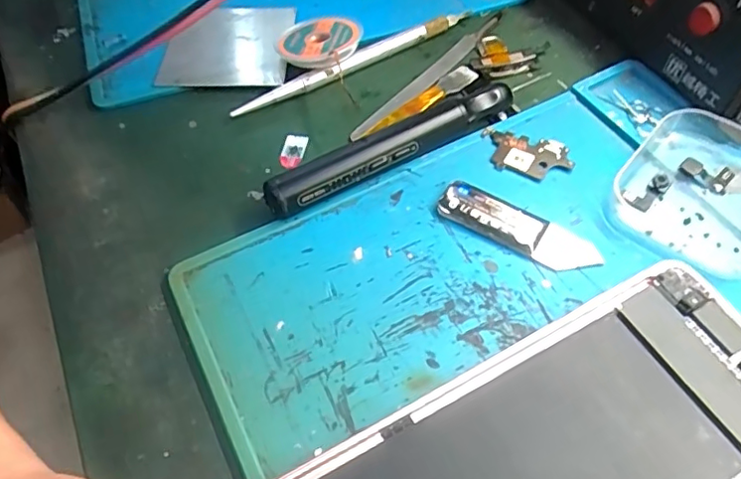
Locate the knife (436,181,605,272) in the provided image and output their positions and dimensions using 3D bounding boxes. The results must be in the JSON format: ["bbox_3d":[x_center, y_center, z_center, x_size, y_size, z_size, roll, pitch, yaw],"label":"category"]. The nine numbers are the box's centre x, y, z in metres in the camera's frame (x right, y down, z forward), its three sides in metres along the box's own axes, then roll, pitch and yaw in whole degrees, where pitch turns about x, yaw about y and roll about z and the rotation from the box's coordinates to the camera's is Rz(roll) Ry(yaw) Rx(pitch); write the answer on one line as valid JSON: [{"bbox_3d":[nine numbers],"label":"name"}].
[{"bbox_3d":[0.061,-0.006,0.234,0.066,0.006,0.021,26,61,20],"label":"knife"}]

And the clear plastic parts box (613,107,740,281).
[{"bbox_3d":[0.139,-0.023,0.232,0.071,0.017,0.063,-40,62,-21],"label":"clear plastic parts box"}]

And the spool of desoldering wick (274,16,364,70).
[{"bbox_3d":[-0.026,-0.102,0.293,0.043,0.008,0.036,-4,56,8],"label":"spool of desoldering wick"}]

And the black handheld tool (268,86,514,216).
[{"bbox_3d":[0.012,-0.041,0.255,0.122,0.016,0.014,-28,58,-14],"label":"black handheld tool"}]

